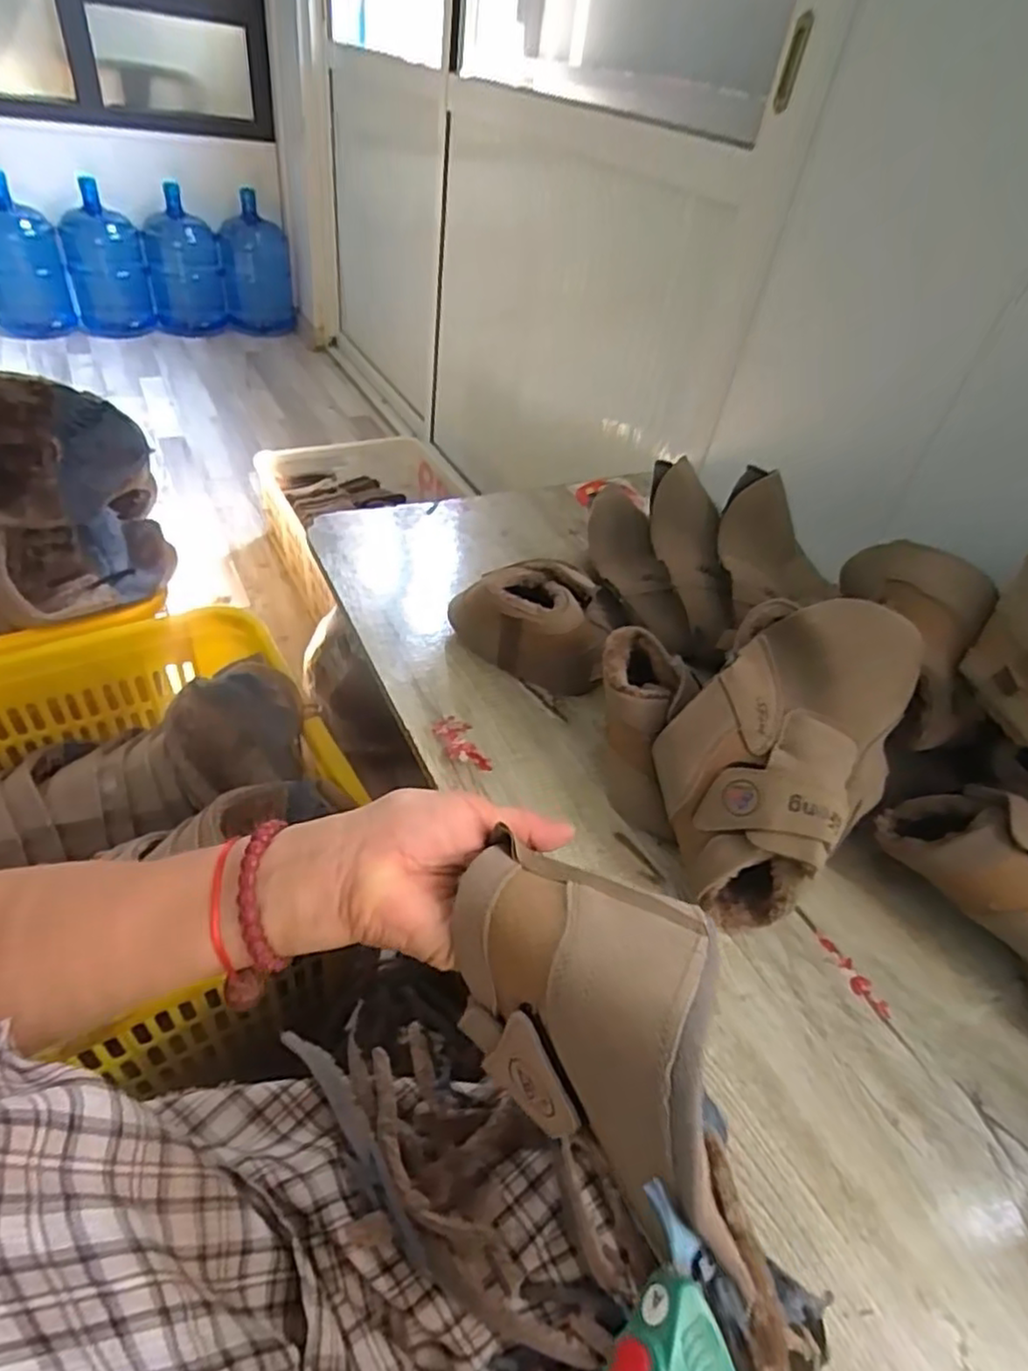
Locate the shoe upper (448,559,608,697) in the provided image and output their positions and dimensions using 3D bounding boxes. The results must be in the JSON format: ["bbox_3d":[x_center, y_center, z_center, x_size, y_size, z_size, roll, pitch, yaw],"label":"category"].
[{"bbox_3d":[0.014,-0.059,0.675,0.146,0.116,0.093,3,42,-4],"label":"shoe upper"}]

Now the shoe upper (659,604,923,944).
[{"bbox_3d":[0.209,0.057,0.539,0.141,0.119,0.258,36,88,28],"label":"shoe upper"}]

